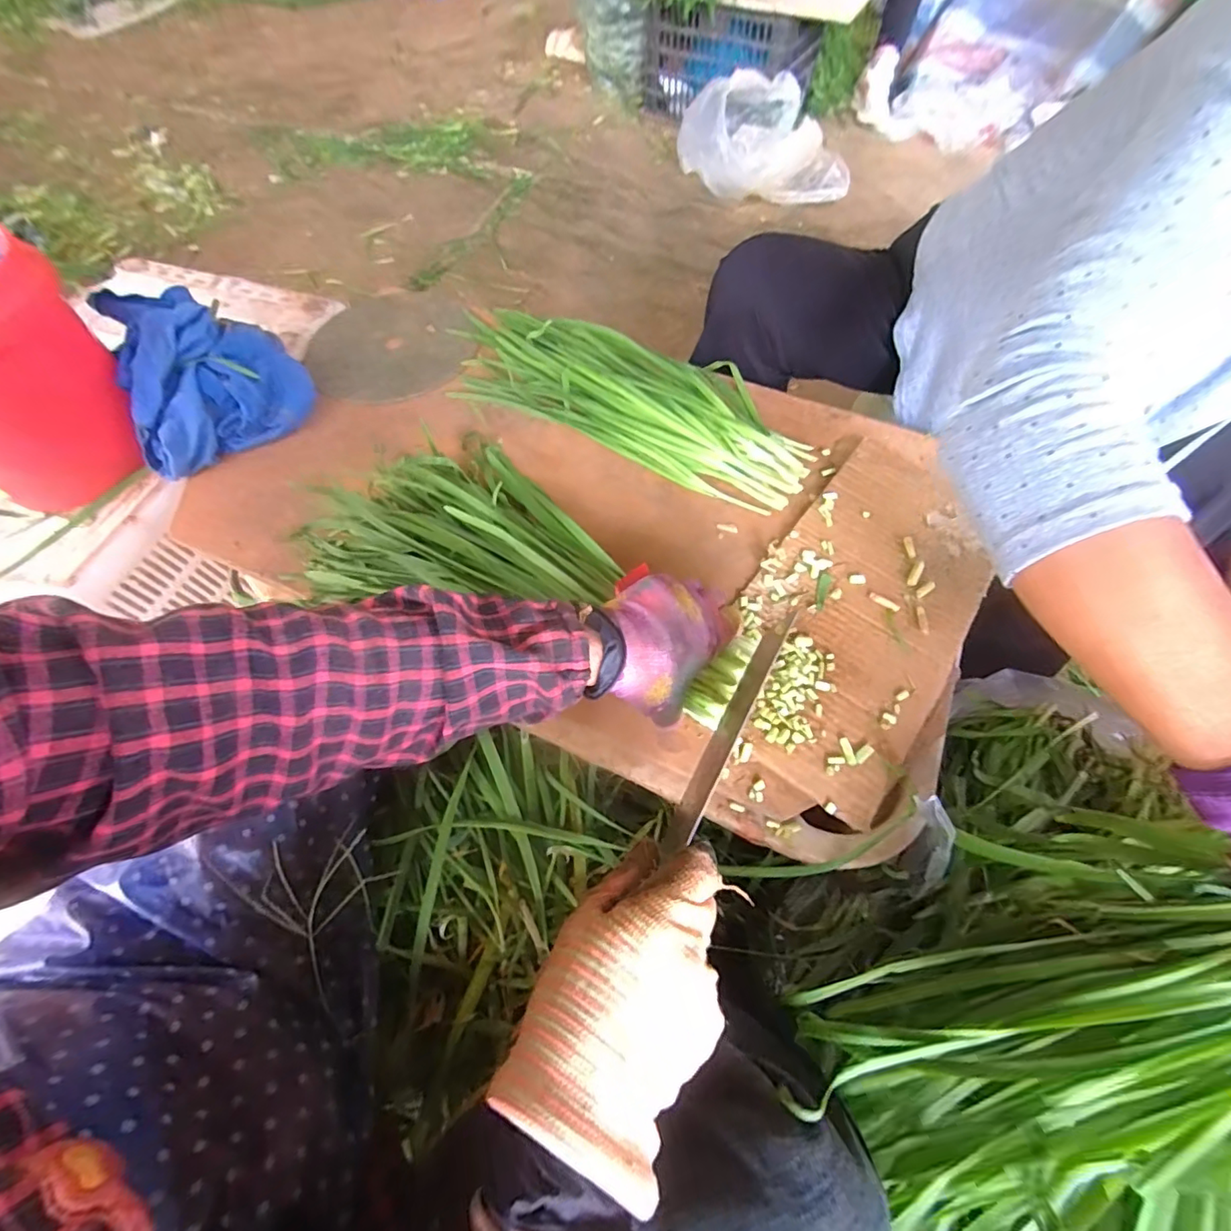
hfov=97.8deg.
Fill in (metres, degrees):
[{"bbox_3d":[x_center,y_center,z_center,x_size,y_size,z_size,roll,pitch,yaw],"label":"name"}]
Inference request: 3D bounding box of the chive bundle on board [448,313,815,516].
[{"bbox_3d":[0.001,-0.257,0.593,0.453,0.038,0.185,23,65,12],"label":"chive bundle on board"}]

